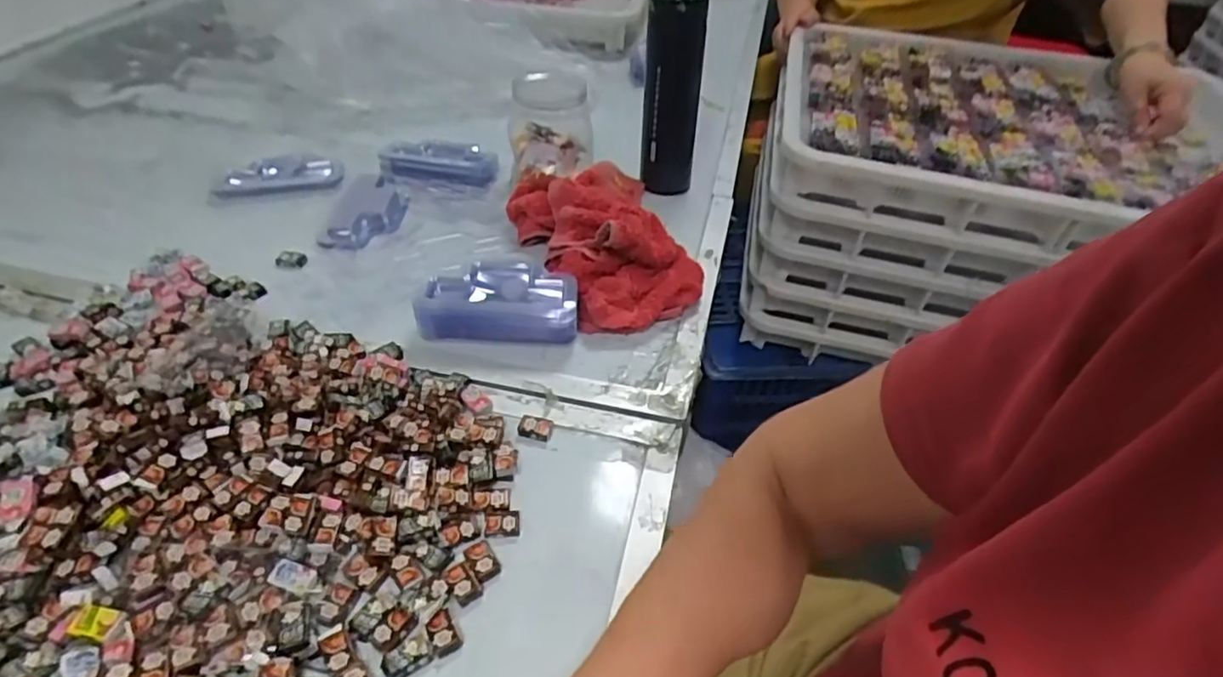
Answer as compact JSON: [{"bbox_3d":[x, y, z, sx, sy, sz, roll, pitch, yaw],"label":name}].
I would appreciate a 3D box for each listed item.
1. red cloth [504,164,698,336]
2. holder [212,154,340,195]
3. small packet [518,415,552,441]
[{"bbox_3d":[0.006,-0.117,0.667,0.176,0.074,0.245,-16,48,-20],"label":"red cloth"},{"bbox_3d":[-0.386,-0.192,0.755,0.135,0.016,0.052,-7,45,-12],"label":"holder"},{"bbox_3d":[-0.061,0.071,0.519,0.026,0.009,0.020,9,44,5],"label":"small packet"}]

